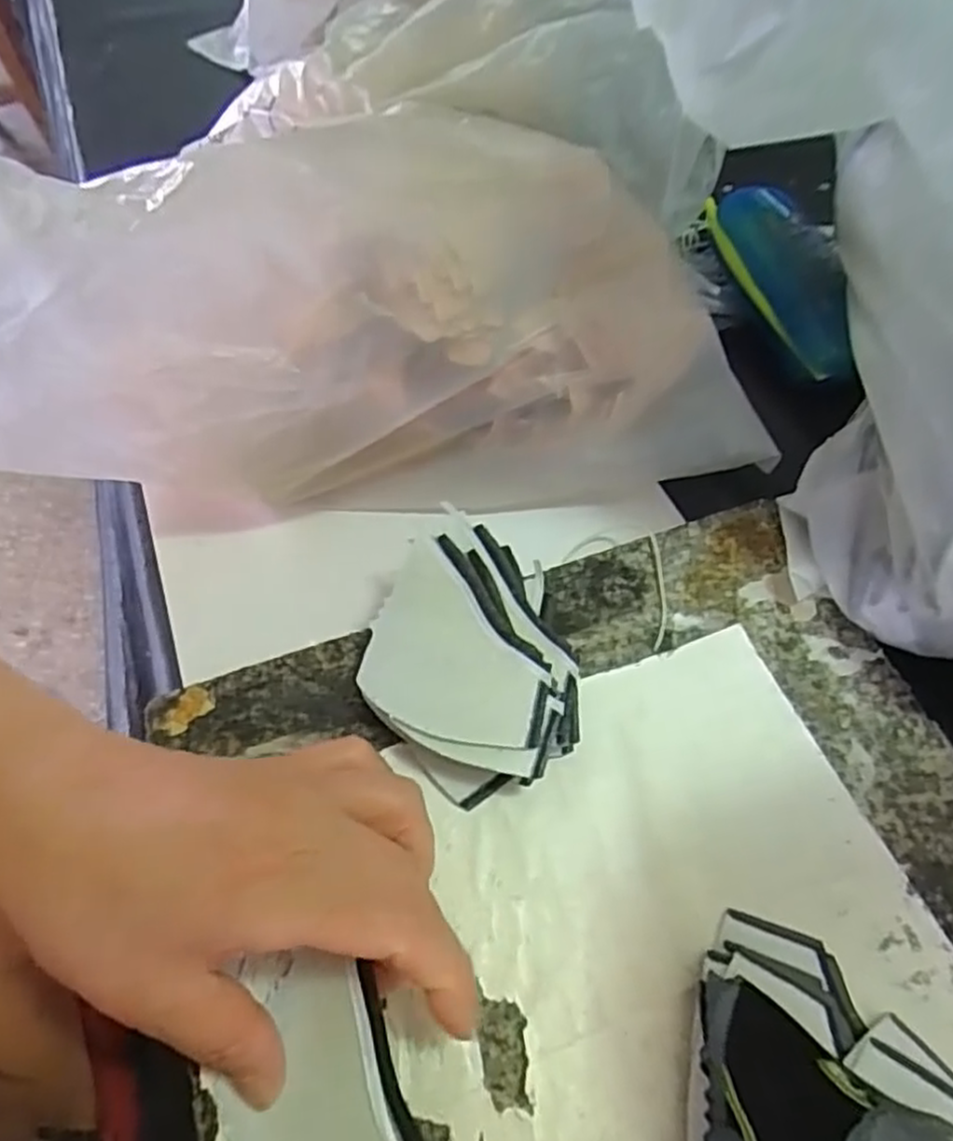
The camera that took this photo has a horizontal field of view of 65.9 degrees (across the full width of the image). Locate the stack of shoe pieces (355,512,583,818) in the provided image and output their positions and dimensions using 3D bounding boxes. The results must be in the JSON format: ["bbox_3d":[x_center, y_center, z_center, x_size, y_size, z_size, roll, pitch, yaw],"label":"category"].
[{"bbox_3d":[-0.005,0.033,0.300,0.078,0.025,0.112,-12,60,-5],"label":"stack of shoe pieces"}]

